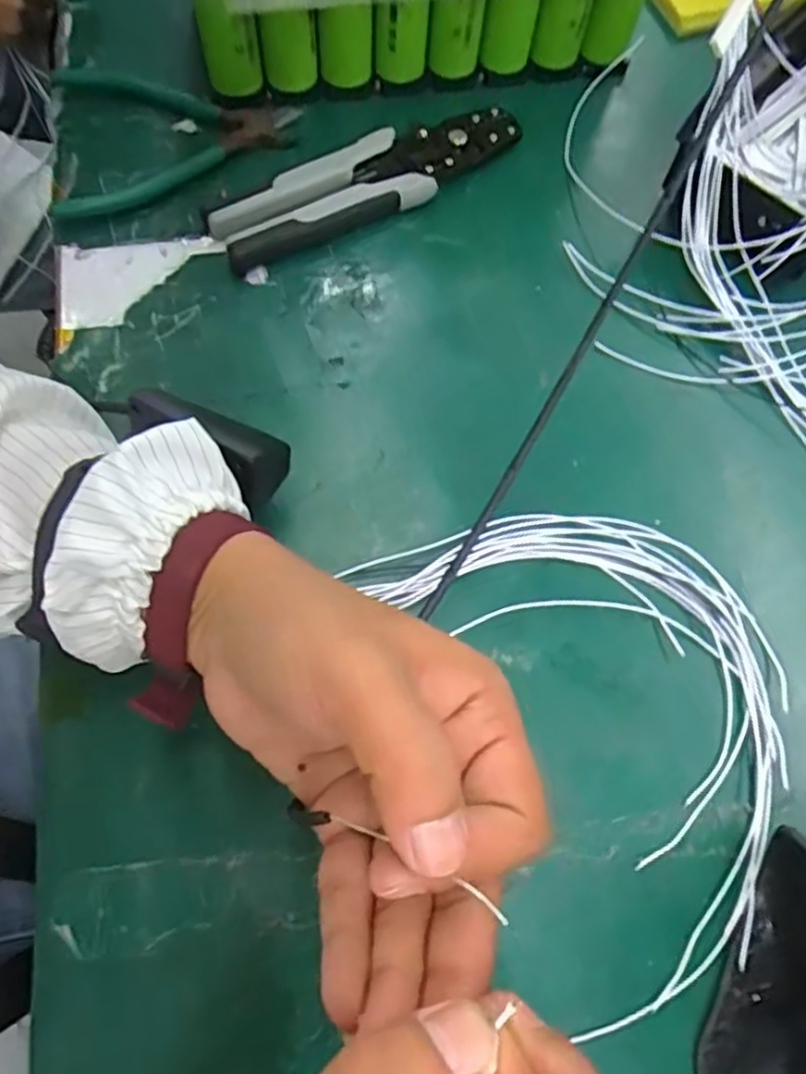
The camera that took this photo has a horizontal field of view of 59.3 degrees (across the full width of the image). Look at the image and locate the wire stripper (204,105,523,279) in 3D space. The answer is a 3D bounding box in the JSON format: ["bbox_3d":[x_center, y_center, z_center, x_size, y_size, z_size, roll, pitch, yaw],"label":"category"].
[{"bbox_3d":[-0.018,-0.214,0.417,0.199,0.025,0.047,-34,73,-14],"label":"wire stripper"}]

